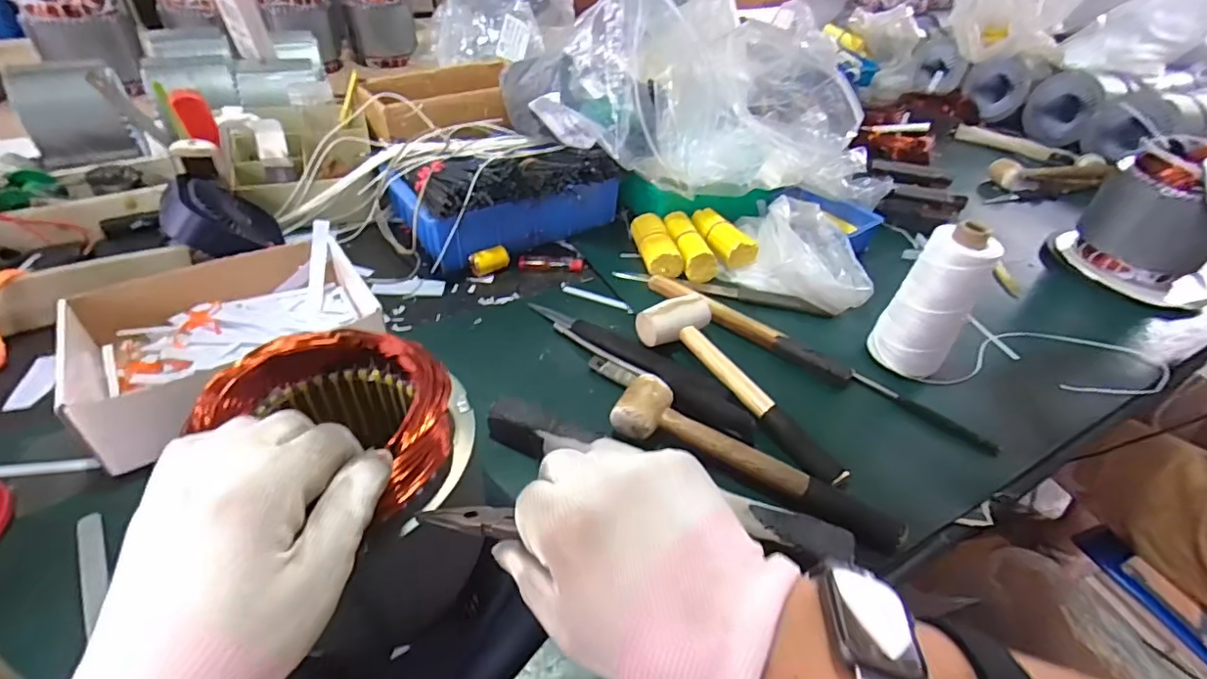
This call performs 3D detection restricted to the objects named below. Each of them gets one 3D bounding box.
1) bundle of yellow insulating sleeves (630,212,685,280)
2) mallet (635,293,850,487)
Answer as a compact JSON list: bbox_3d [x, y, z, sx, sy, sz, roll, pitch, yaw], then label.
[{"bbox_3d":[0.071,-0.131,0.749,0.044,0.038,0.126,-4,43,-11],"label":"bundle of yellow insulating sleeves"},{"bbox_3d":[0.148,0.041,0.562,0.079,0.046,0.255,-27,52,-31],"label":"mallet"}]

